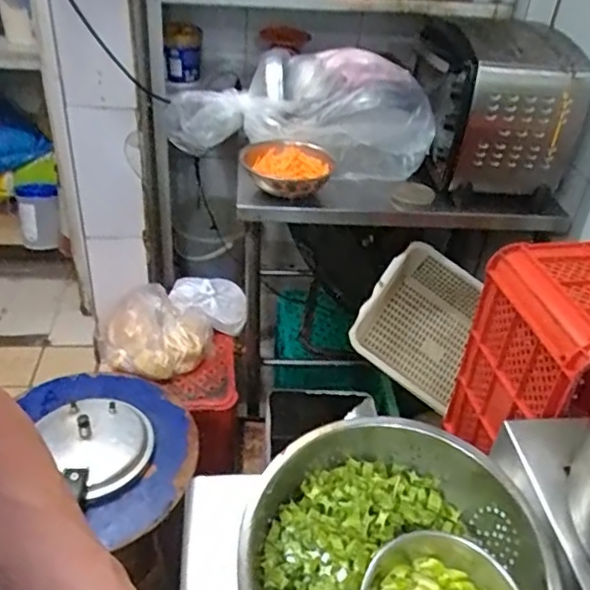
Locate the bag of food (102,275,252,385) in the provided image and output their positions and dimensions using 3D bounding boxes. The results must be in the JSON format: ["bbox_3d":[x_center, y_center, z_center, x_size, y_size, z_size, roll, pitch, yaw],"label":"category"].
[{"bbox_3d":[-0.316,0.058,1.700,0.245,0.127,0.428,25,41,24],"label":"bag of food"}]

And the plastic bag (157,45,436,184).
[{"bbox_3d":[0.012,-0.474,1.525,0.655,0.240,0.235,12,37,8],"label":"plastic bag"}]

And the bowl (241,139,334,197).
[{"bbox_3d":[-0.011,-0.296,1.400,0.192,0.068,0.166,30,43,29],"label":"bowl"}]

